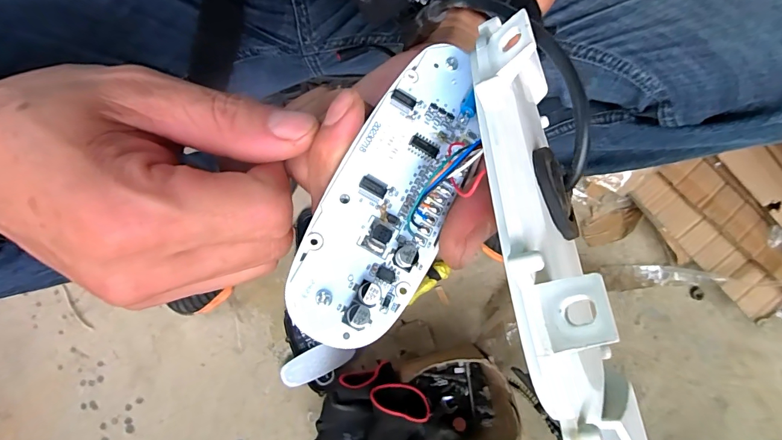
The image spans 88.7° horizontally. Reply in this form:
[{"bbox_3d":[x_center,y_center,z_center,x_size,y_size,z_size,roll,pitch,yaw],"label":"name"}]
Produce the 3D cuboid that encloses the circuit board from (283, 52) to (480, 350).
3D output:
[{"bbox_3d":[0.003,-0.012,0.132,0.037,0.007,0.108,24,70,4],"label":"circuit board"}]

